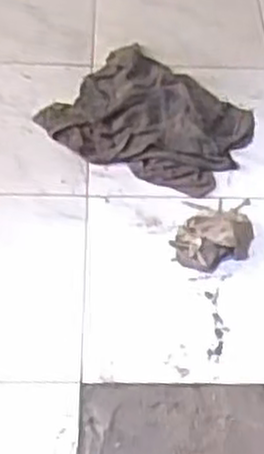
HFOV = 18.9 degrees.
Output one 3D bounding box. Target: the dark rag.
[{"bbox_3d":[0.046,-0.223,1.598,0.377,0.044,0.340,23,51,18],"label":"dark rag"}]

